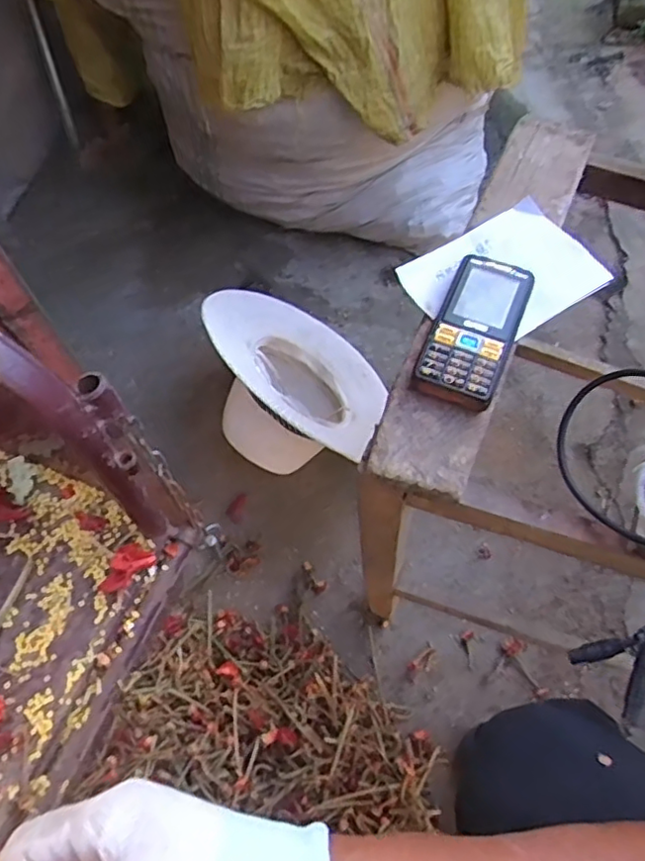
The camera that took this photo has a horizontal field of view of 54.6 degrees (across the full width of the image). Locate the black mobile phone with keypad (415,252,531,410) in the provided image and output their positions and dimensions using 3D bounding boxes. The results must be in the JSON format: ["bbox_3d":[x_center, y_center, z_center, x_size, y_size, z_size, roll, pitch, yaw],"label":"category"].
[{"bbox_3d":[0.113,-0.076,0.467,0.059,0.021,0.124,19,64,14],"label":"black mobile phone with keypad"}]

